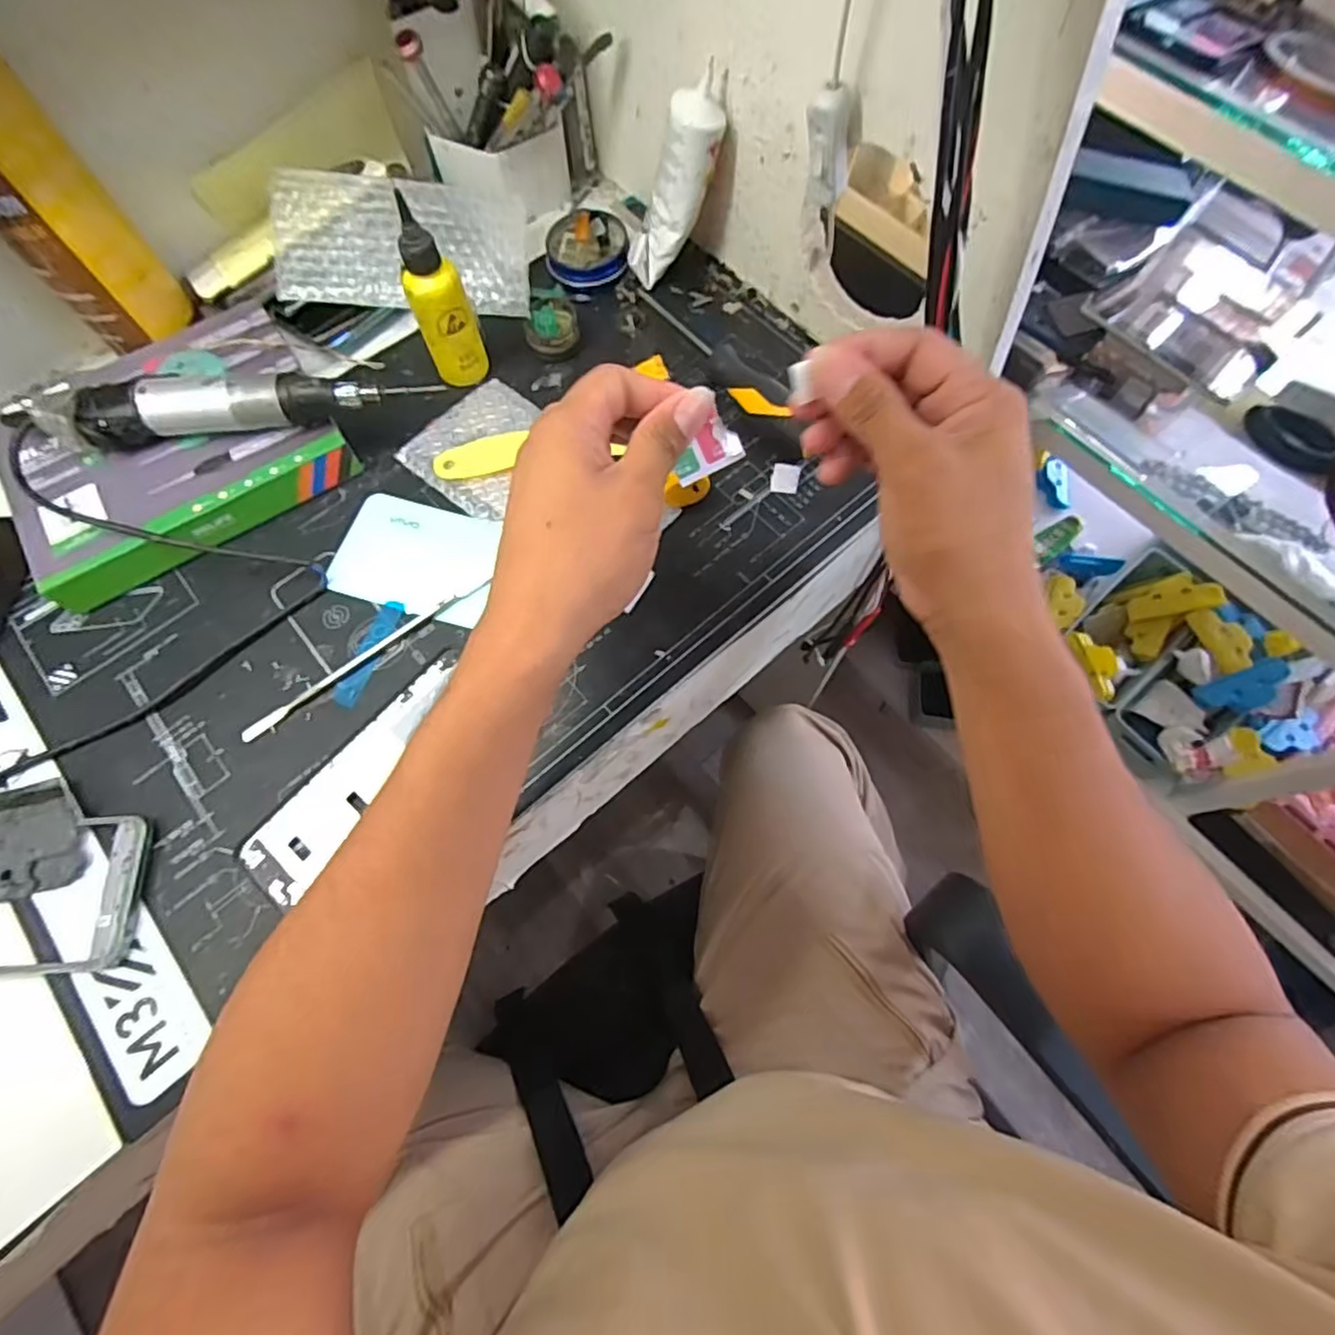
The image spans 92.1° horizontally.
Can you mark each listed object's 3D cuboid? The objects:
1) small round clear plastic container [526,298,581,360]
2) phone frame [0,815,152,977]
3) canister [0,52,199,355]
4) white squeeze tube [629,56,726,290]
[{"bbox_3d":[-0.079,-0.243,0.461,0.033,0.017,0.040,14,70,5],"label":"small round clear plastic container"},{"bbox_3d":[-0.357,0.119,0.335,0.163,0.010,0.078,-3,70,-2],"label":"phone frame"},{"bbox_3d":[-0.368,-0.283,0.370,0.065,0.181,0.071,-39,75,-13],"label":"canister"},{"bbox_3d":[0.005,-0.323,0.434,0.035,0.123,0.029,-8,69,-25],"label":"white squeeze tube"}]

